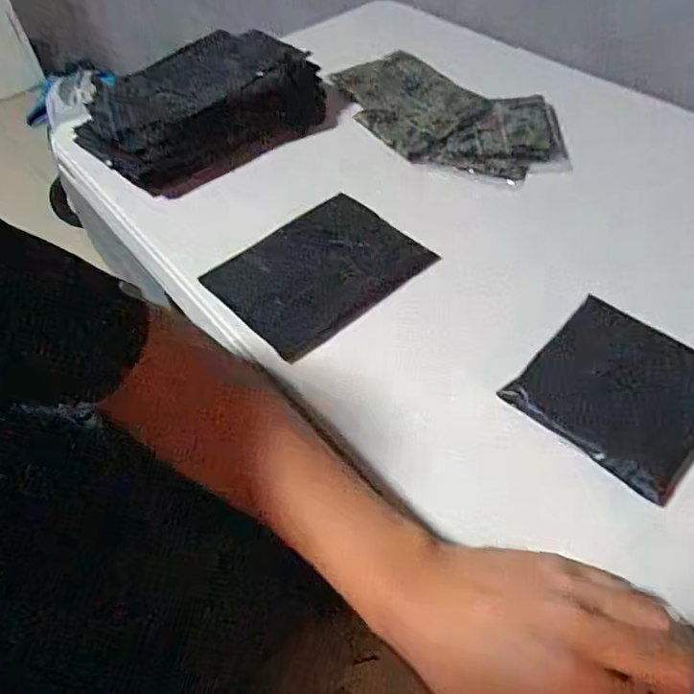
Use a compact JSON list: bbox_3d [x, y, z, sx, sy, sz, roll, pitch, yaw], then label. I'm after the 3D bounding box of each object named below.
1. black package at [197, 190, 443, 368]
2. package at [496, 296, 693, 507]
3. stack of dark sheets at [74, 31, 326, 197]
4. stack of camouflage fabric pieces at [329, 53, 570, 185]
[{"bbox_3d":[-0.027,-0.074,0.533,0.180,0.016,0.138,-37,56,-23],"label":"black package"},{"bbox_3d":[0.206,0.032,0.418,0.131,0.014,0.127,-39,57,-24],"label":"package"},{"bbox_3d":[-0.180,-0.296,0.693,0.275,0.076,0.185,-38,57,-23],"label":"stack of dark sheets"},{"bbox_3d":[0.105,-0.289,0.683,0.147,0.034,0.327,-34,55,-21],"label":"stack of camouflage fabric pieces"}]

